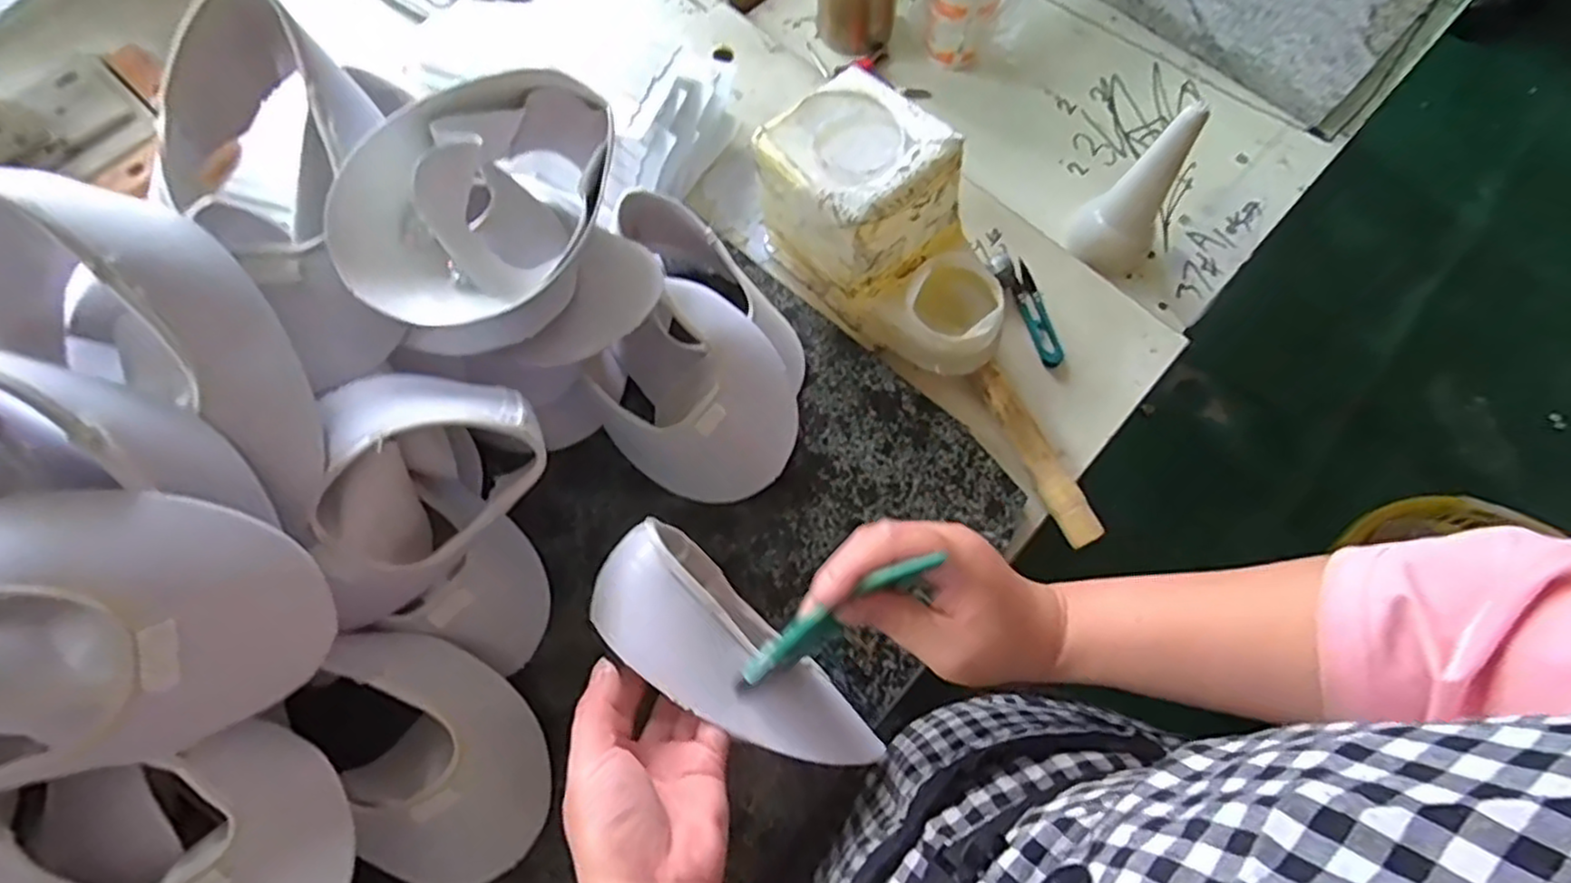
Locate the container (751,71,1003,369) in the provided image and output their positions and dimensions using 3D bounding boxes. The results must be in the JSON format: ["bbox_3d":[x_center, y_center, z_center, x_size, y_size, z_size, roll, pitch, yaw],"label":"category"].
[{"bbox_3d":[0.079,-0.149,0.533,0.101,0.139,0.205,-40,74,-15],"label":"container"}]

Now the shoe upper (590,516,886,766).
[{"bbox_3d":[-0.031,0.126,0.413,0.180,0.069,0.069,40,72,-2],"label":"shoe upper"}]

